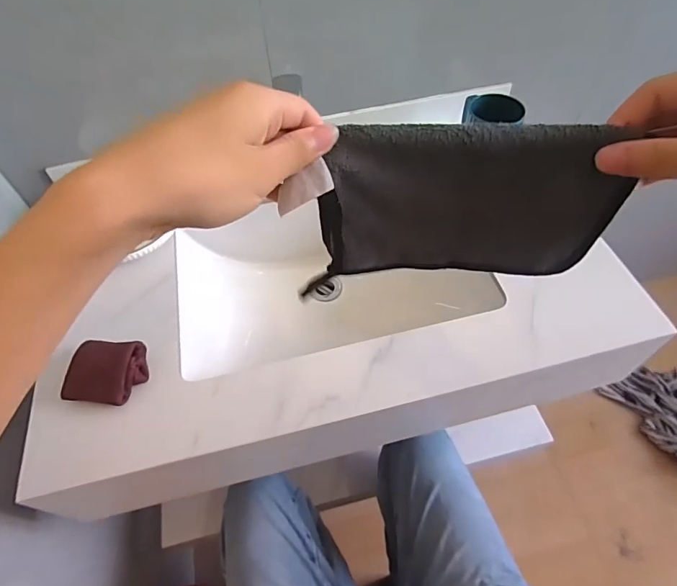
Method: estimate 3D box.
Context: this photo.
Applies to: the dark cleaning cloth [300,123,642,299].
[{"bbox_3d":[0.082,-0.053,0.302,0.188,0.126,0.021,-1,55,3],"label":"dark cleaning cloth"}]

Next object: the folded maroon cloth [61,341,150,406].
[{"bbox_3d":[-0.284,0.098,0.538,0.091,0.041,0.073,-4,55,1],"label":"folded maroon cloth"}]

